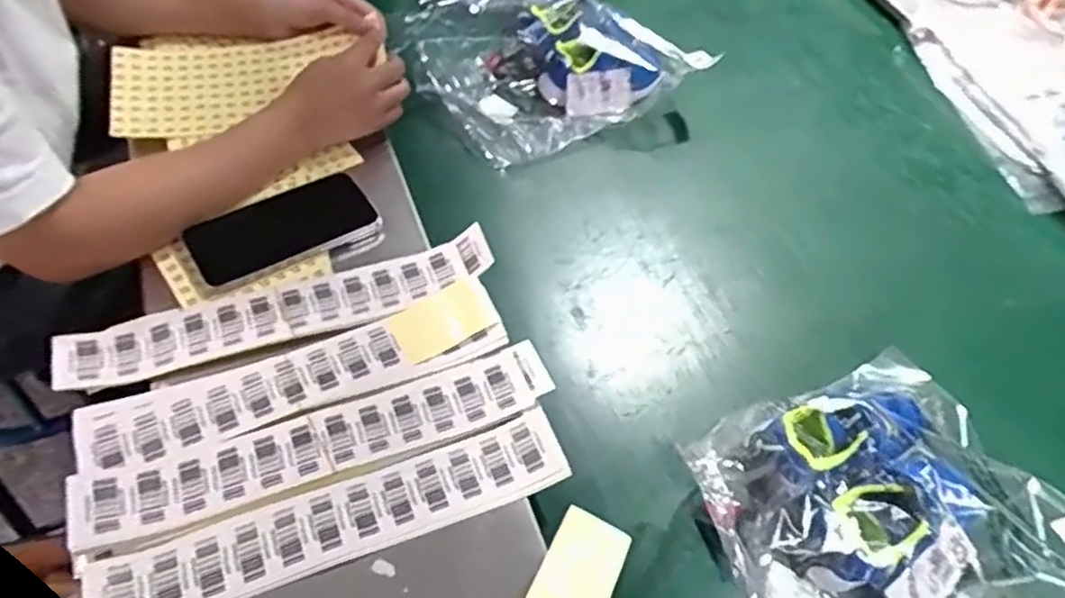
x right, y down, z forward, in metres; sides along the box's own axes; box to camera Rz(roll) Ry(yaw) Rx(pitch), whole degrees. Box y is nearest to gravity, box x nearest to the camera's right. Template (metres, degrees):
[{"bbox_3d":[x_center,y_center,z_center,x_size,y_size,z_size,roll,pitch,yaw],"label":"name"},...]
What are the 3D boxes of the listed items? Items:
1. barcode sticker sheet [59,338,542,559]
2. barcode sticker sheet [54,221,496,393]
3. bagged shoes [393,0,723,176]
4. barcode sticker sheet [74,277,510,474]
[{"bbox_3d":[-0.146,0.099,0.501,0.335,0.029,0.058,-18,57,-16],"label":"barcode sticker sheet"},{"bbox_3d":[-0.199,0.006,0.562,0.340,0.018,0.055,-16,61,-16],"label":"barcode sticker sheet"},{"bbox_3d":[0.030,-0.273,0.788,0.315,0.097,0.179,-22,60,-22],"label":"bagged shoes"},{"bbox_3d":[-0.178,0.059,0.534,0.316,0.019,0.065,-16,58,-19],"label":"barcode sticker sheet"}]

